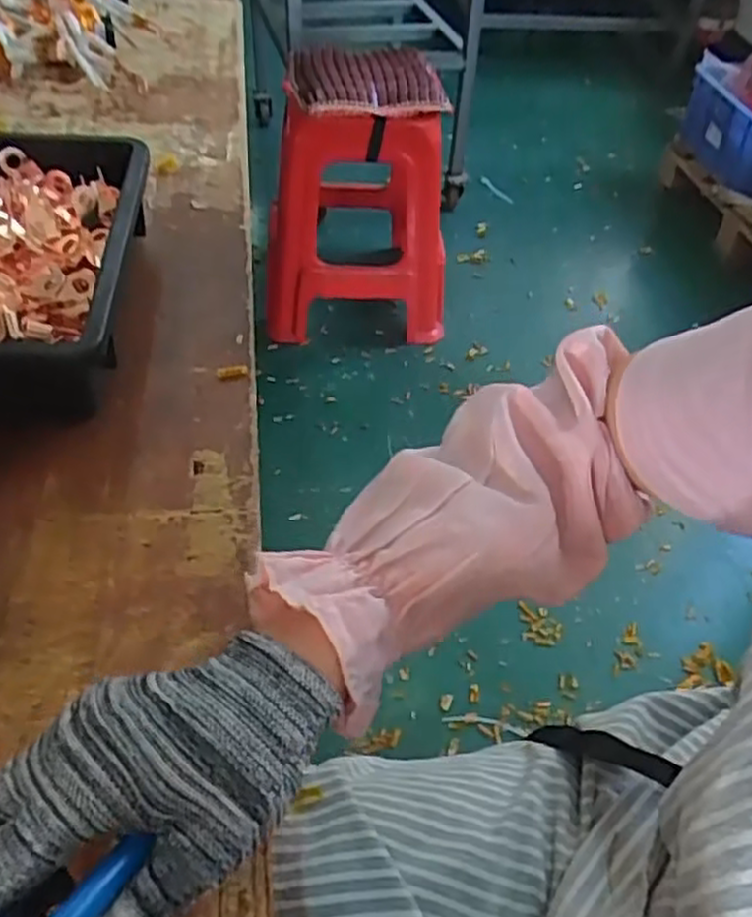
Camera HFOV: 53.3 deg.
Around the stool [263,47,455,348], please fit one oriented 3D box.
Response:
[{"bbox_3d":[-0.023,-0.586,1.623,0.387,0.514,0.449,3,46,-3],"label":"stool"}]

